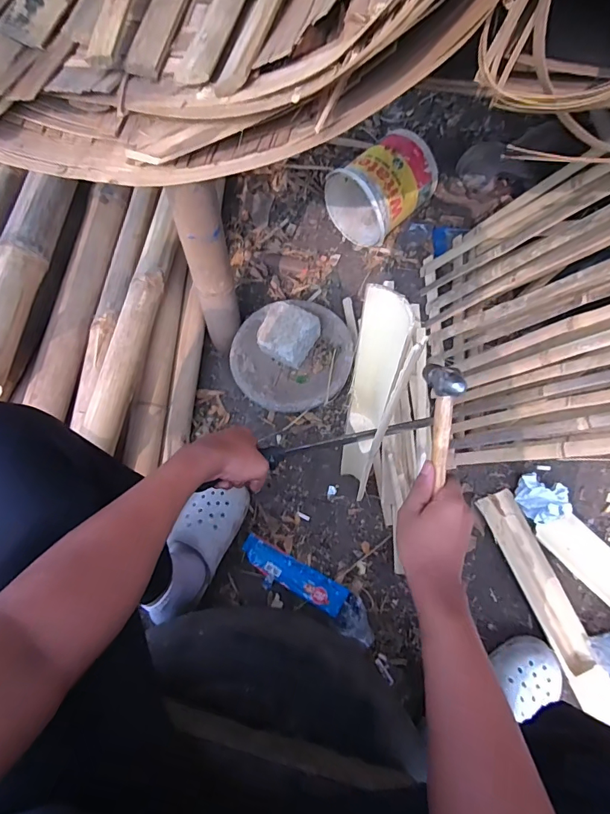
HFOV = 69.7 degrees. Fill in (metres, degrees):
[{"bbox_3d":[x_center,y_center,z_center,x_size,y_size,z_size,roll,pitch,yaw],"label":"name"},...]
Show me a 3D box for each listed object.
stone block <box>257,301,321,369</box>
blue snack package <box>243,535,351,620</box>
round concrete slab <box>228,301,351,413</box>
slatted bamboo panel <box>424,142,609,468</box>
[{"bbox_3d":[-0.034,-0.144,0.898,0.111,0.074,0.106,18,70,6],"label":"stone block"},{"bbox_3d":[-0.026,0.317,0.815,0.211,0.021,0.064,27,71,9],"label":"blue snack package"},{"bbox_3d":[-0.025,-0.104,0.937,0.245,0.063,0.241,0,69,-1],"label":"round concrete slab"},{"bbox_3d":[0.439,-0.166,0.729,0.050,0.551,0.500,12,74,-30],"label":"slatted bamboo panel"}]

